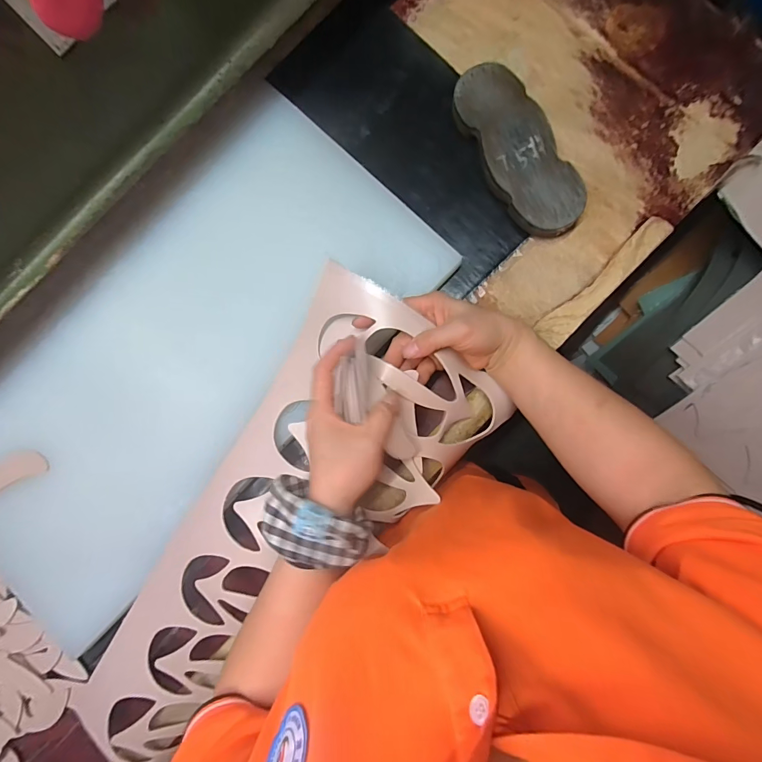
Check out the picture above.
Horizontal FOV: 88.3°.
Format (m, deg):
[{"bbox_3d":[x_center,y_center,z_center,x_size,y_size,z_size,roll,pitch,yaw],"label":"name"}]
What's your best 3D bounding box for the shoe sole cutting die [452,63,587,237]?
[{"bbox_3d":[0.146,-0.245,0.424,0.078,0.035,0.192,-30,84,3],"label":"shoe sole cutting die"}]

